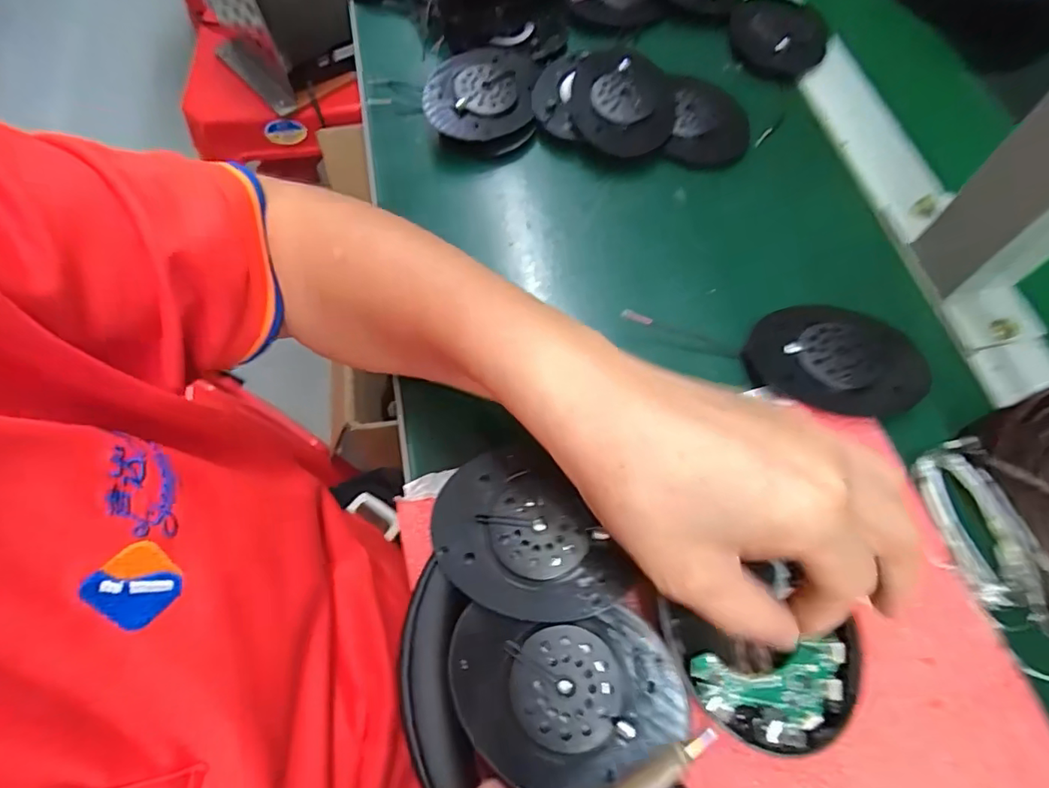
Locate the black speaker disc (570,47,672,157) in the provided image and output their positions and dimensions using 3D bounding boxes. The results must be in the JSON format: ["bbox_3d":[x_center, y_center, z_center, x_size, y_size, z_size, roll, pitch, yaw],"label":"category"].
[{"bbox_3d":[0.064,-0.192,0.355,0.065,0.020,0.079,6,66,5],"label":"black speaker disc"}]

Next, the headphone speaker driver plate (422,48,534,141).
[{"bbox_3d":[-0.029,-0.200,0.362,0.067,0.017,0.077,1,65,1],"label":"headphone speaker driver plate"}]

